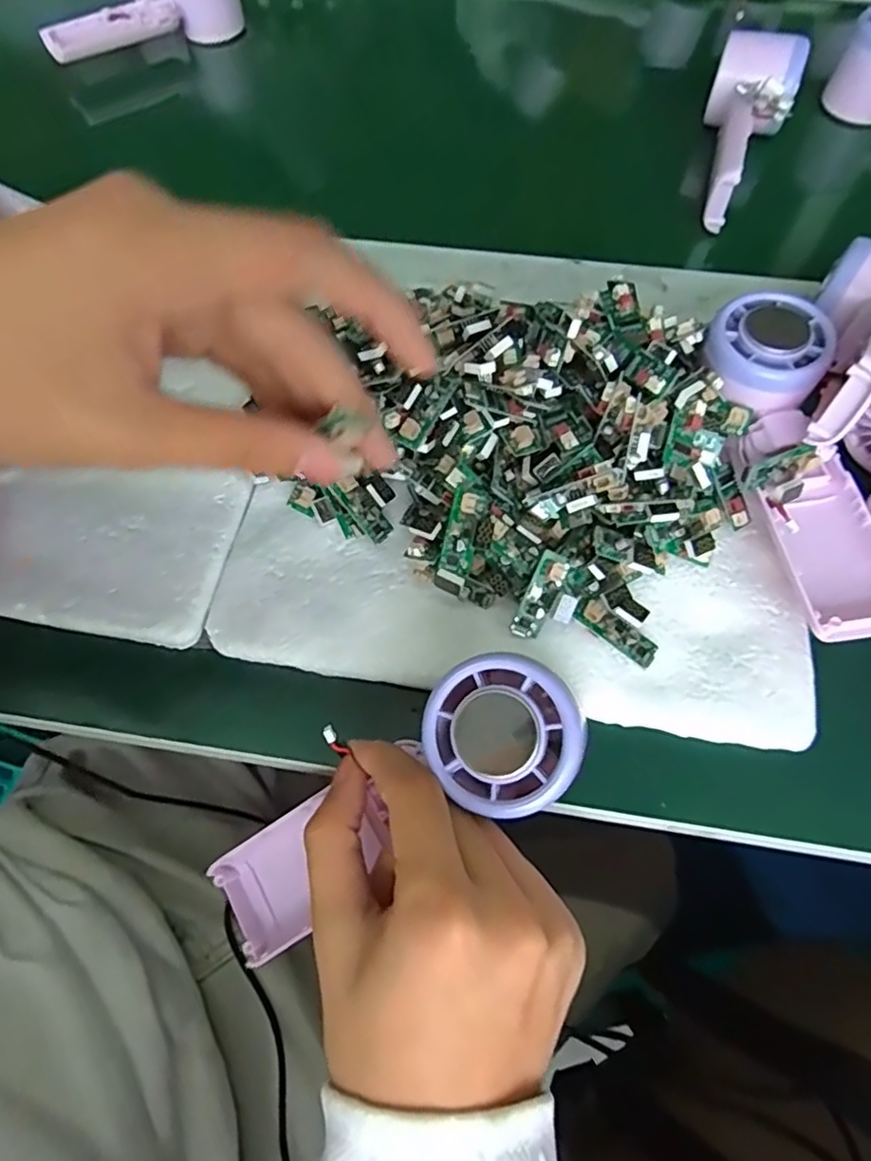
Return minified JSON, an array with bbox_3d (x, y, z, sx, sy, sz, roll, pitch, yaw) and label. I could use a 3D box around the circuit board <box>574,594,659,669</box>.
[{"bbox_3d":[0.081,0.022,0.281,0.039,0.009,0.014,41,73,17],"label":"circuit board"}]

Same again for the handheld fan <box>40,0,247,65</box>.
[{"bbox_3d":[-0.253,-0.487,0.543,0.164,0.068,0.048,-20,65,-8],"label":"handheld fan"}]

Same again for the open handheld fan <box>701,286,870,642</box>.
[{"bbox_3d":[0.163,-0.053,0.289,0.053,0.048,0.159,-6,66,-1],"label":"open handheld fan"}]

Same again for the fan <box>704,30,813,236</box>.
[{"bbox_3d":[0.210,-0.308,0.428,0.054,0.051,0.144,16,68,8],"label":"fan"}]

